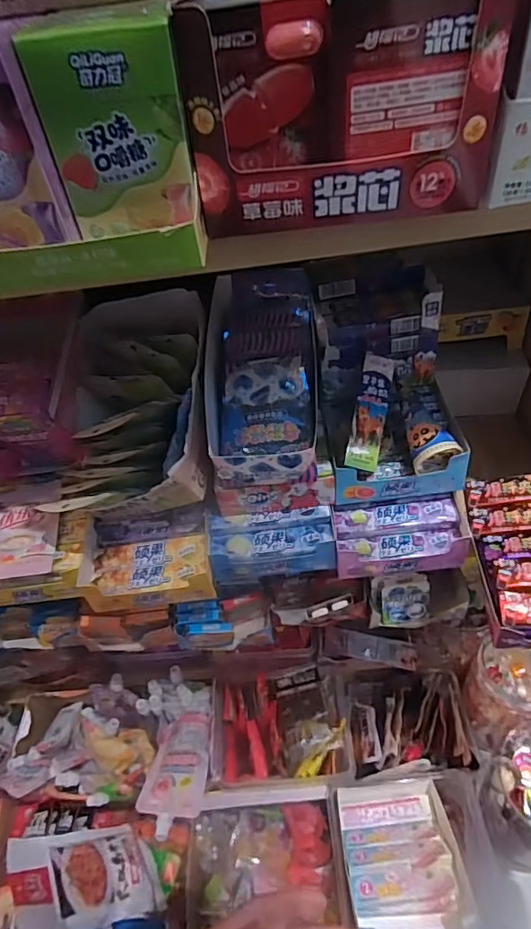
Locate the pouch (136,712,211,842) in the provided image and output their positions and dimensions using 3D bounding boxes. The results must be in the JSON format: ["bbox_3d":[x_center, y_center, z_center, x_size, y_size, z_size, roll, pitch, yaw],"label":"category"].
[{"bbox_3d":[-0.123,0.433,0.729,0.083,0.022,0.185,-2,21,6],"label":"pouch"}]

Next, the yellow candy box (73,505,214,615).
[{"bbox_3d":[-0.123,0.101,0.545,0.133,0.042,0.104,-9,47,-1],"label":"yellow candy box"}]

